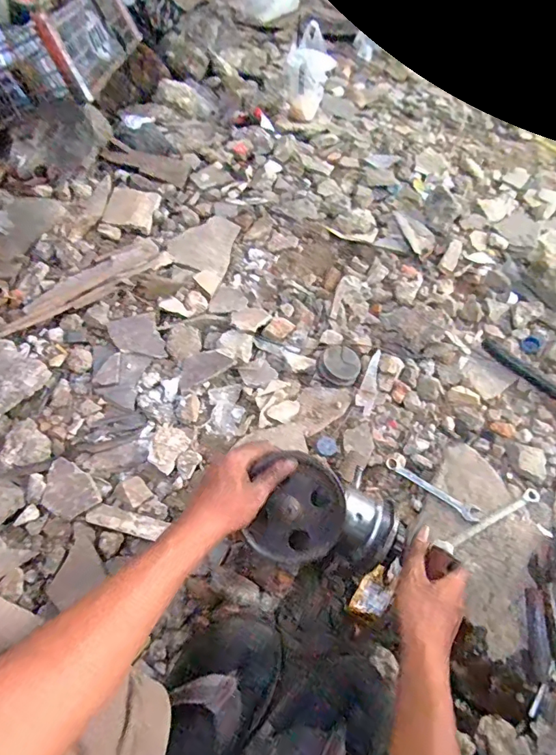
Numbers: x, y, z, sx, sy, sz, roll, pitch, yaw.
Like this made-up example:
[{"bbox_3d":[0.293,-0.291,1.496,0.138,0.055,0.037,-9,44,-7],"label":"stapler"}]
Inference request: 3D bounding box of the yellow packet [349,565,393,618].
[{"bbox_3d":[0.127,0.284,0.591,0.041,0.013,0.069,31,64,15],"label":"yellow packet"}]

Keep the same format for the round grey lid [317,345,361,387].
[{"bbox_3d":[0.104,-0.021,0.771,0.072,0.033,0.070,1,60,-1],"label":"round grey lid"}]

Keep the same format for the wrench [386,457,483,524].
[{"bbox_3d":[0.231,0.166,0.672,0.147,0.019,0.026,36,65,17],"label":"wrench"}]

